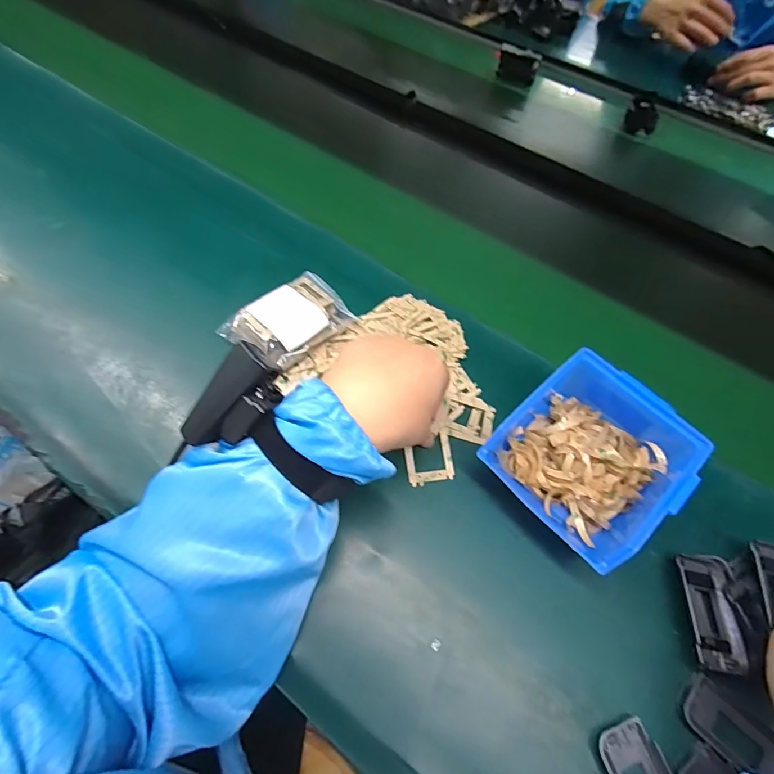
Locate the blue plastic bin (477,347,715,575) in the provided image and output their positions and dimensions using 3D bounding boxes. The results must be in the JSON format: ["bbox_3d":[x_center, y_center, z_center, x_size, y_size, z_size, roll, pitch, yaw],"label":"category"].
[{"bbox_3d":[0.160,0.058,0.350,0.132,0.069,0.122,-36,68,-24],"label":"blue plastic bin"}]

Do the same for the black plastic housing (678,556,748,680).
[{"bbox_3d":[0.238,0.166,0.318,0.039,0.017,0.075,14,58,4],"label":"black plastic housing"}]

